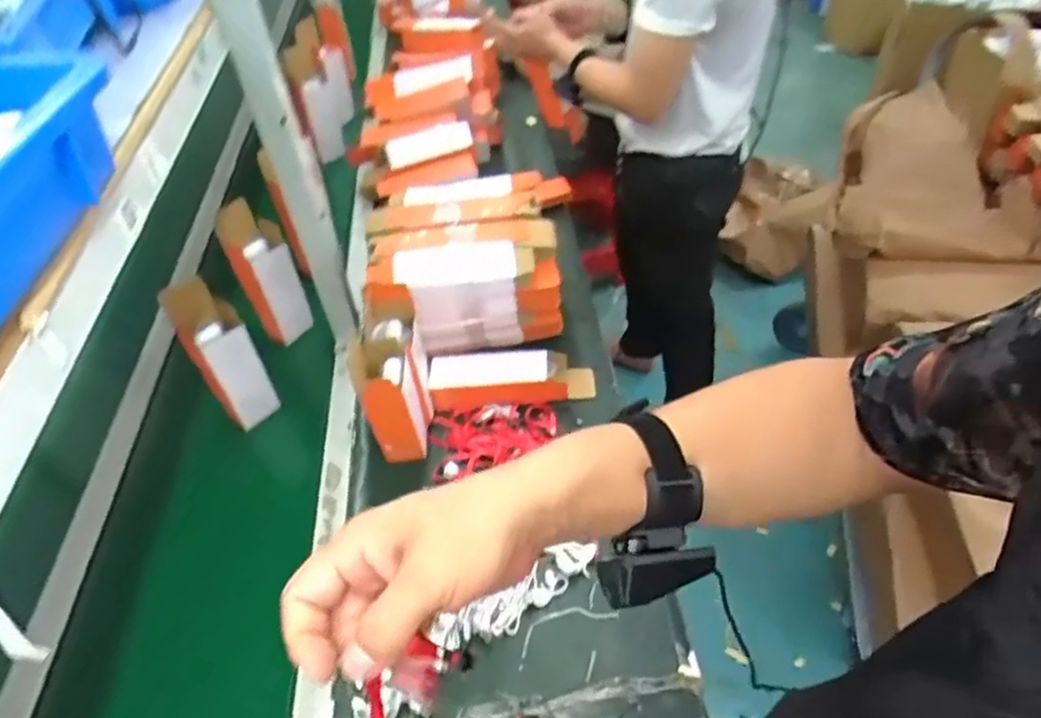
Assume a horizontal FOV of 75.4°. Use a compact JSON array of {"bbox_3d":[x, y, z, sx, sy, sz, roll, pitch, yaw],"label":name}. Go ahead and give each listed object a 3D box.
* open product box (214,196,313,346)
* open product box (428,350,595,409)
[{"bbox_3d":[-0.429,-0.145,1.134,0.091,0.246,0.079,-31,36,-25],"label":"open product box"},{"bbox_3d":[-0.012,0.027,1.025,0.246,0.070,0.069,-2,45,4],"label":"open product box"}]

